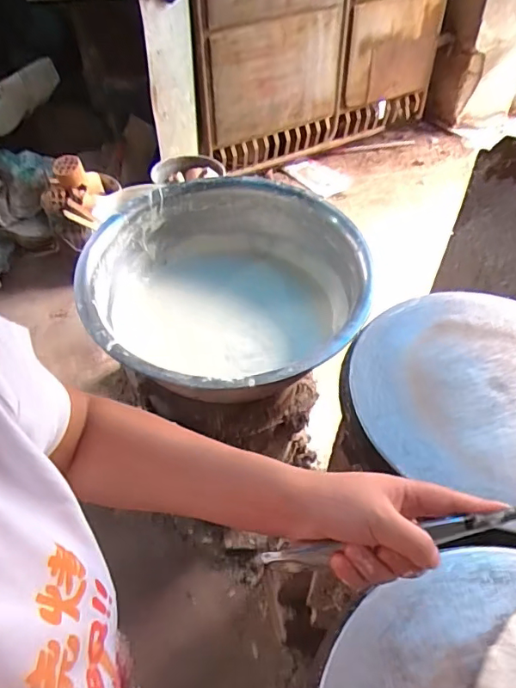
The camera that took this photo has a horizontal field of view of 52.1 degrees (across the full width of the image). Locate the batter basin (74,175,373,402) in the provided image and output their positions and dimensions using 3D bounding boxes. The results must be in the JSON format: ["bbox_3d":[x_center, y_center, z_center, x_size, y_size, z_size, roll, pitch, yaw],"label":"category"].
[{"bbox_3d":[-0.071,-0.108,1.077,0.538,0.186,0.560,-1,48,1],"label":"batter basin"}]

